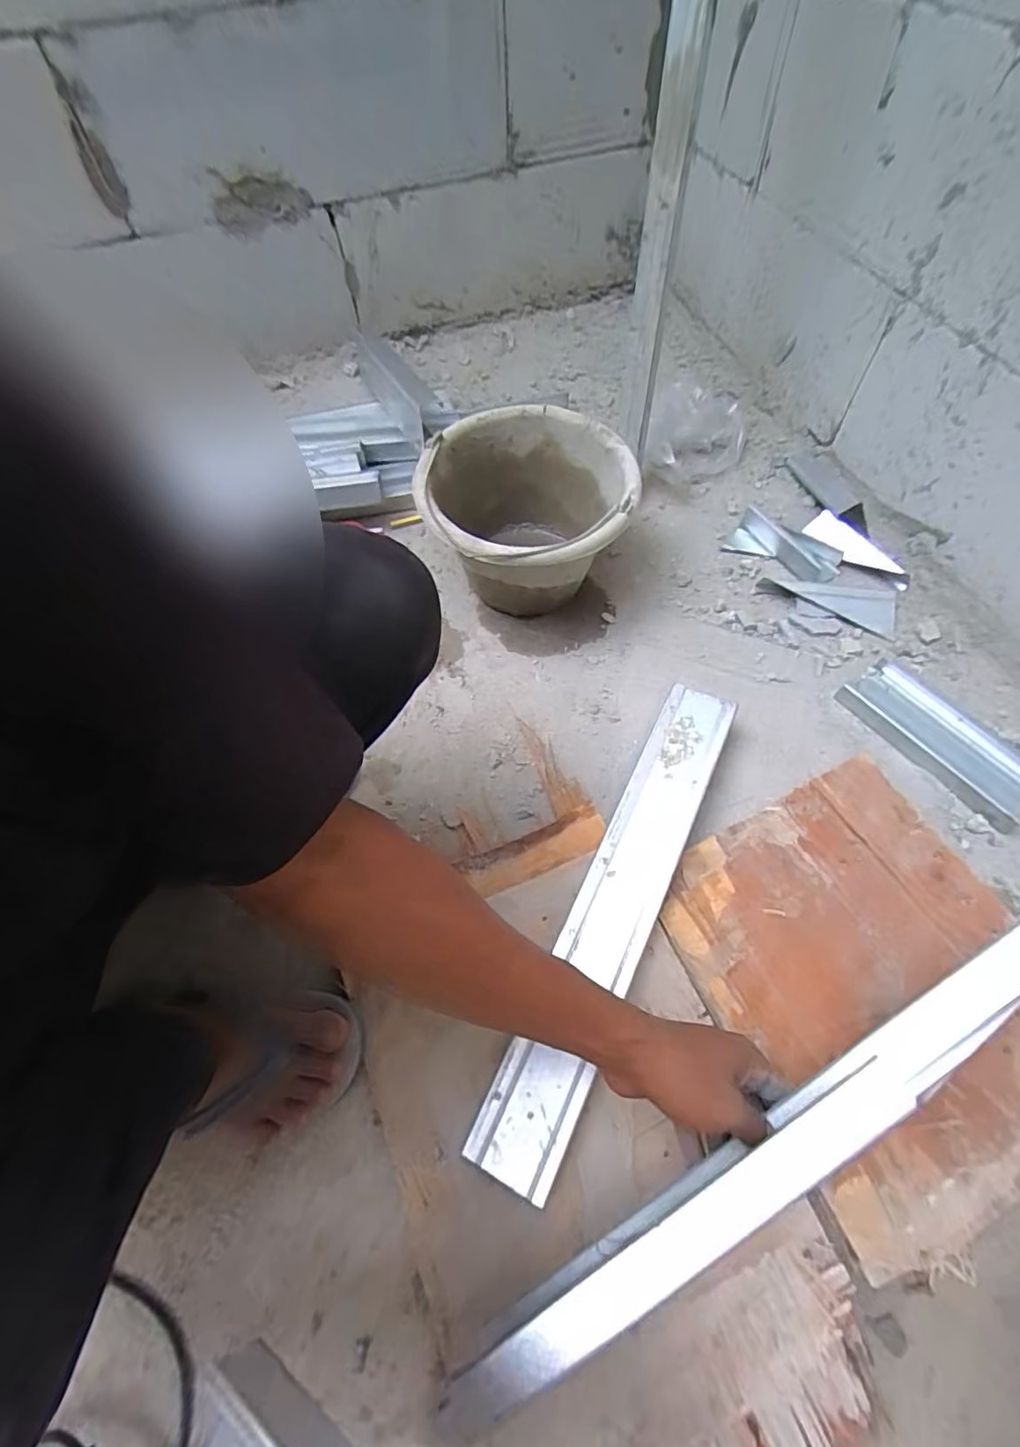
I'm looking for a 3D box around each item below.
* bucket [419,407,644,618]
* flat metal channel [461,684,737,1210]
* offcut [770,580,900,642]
[{"bbox_3d":[0.022,-0.248,0.724,0.248,0.179,0.254,-1,61,2],"label":"bucket"},{"bbox_3d":[0.106,0.165,0.536,0.074,0.022,0.484,23,65,15],"label":"flat metal channel"},{"bbox_3d":[0.429,-0.154,0.733,0.143,0.016,0.064,9,62,8],"label":"offcut"}]

